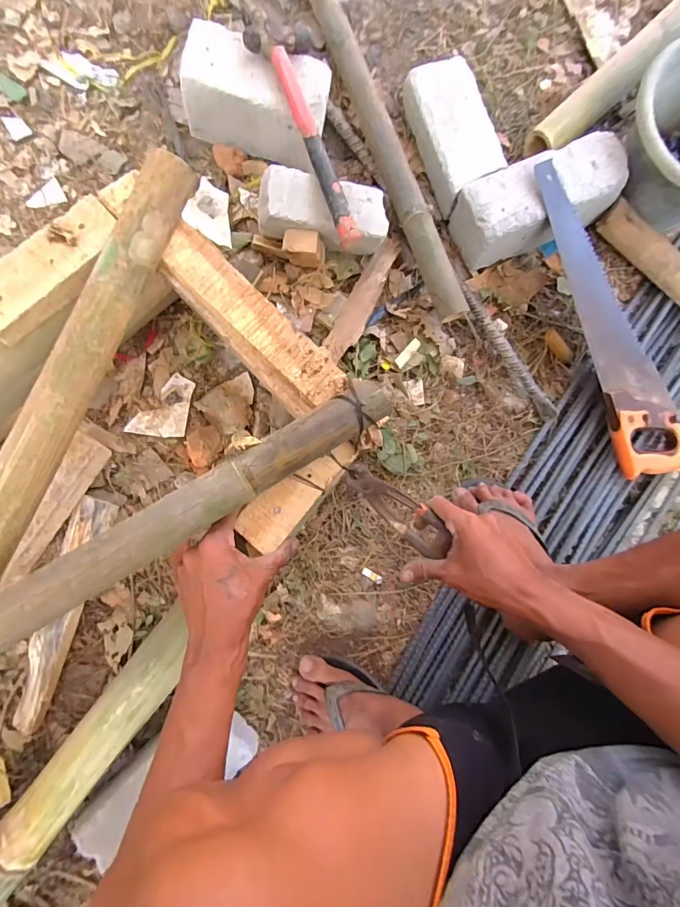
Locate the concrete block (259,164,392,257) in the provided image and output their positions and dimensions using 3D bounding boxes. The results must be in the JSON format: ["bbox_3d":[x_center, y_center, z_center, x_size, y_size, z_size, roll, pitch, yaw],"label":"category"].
[{"bbox_3d":[-0.024,-0.346,0.597,0.183,0.048,0.076,9,83,-11],"label":"concrete block"}]

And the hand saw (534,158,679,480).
[{"bbox_3d":[0.424,-0.202,0.640,0.113,0.045,0.505,-21,90,-9],"label":"hand saw"}]

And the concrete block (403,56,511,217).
[{"bbox_3d":[0.184,-0.515,0.667,0.103,0.065,0.220,-19,89,-9],"label":"concrete block"}]

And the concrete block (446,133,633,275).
[{"bbox_3d":[0.315,-0.400,0.676,0.261,0.117,0.117,-24,90,-10],"label":"concrete block"}]

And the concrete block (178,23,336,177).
[{"bbox_3d":[-0.122,-0.525,0.619,0.200,0.098,0.109,11,84,-8],"label":"concrete block"}]

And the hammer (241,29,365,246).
[{"bbox_3d":[-0.039,-0.428,0.569,0.088,0.030,0.306,-18,89,-13],"label":"hammer"}]

